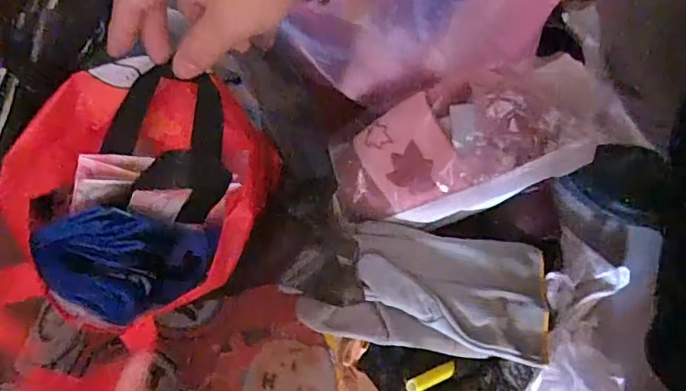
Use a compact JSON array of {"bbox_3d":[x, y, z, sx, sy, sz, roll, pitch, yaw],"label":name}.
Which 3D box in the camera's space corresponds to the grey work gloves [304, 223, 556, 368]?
[{"bbox_3d":[0.094,0.098,0.577,0.253,0.048,0.127,7,73,2],"label":"grey work gloves"}]

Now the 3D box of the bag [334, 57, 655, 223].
[{"bbox_3d":[0.119,-0.052,0.566,0.282,0.089,0.123,-17,72,21],"label":"bag"}]

